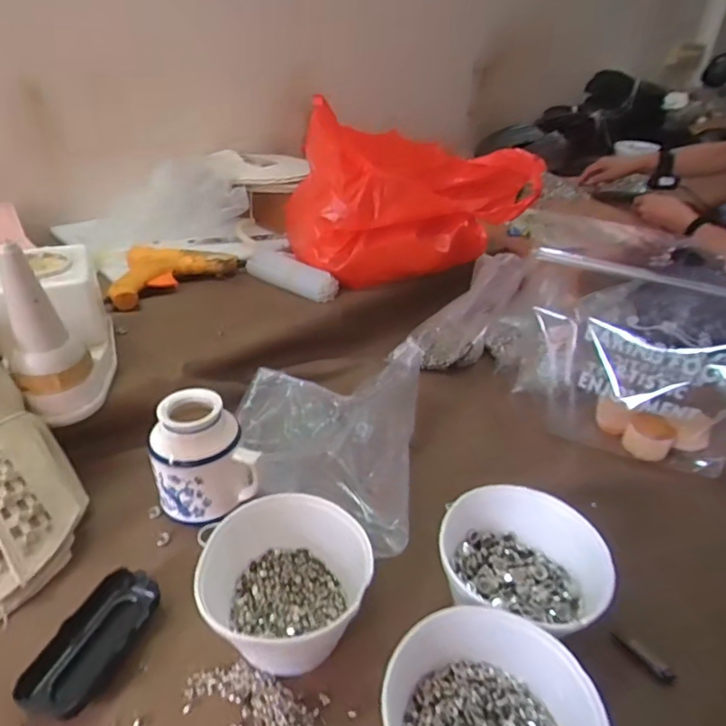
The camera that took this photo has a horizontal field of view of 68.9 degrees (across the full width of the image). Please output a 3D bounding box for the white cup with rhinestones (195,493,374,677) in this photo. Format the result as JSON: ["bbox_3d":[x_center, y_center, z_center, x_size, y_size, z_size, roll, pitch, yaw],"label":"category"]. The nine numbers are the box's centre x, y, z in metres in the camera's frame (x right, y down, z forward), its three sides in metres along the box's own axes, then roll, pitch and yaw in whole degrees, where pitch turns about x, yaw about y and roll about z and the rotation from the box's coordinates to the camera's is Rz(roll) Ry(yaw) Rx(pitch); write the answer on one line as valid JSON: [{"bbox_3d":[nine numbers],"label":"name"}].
[{"bbox_3d":[-0.063,0.179,0.429,0.132,0.076,0.124,2,33,-1],"label":"white cup with rhinestones"}]

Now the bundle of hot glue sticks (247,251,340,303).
[{"bbox_3d":[-0.115,-0.136,0.821,0.176,0.049,0.049,21,38,25],"label":"bundle of hot glue sticks"}]

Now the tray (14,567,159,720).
[{"bbox_3d":[-0.212,0.218,0.416,0.053,0.025,0.111,16,36,20],"label":"tray"}]

